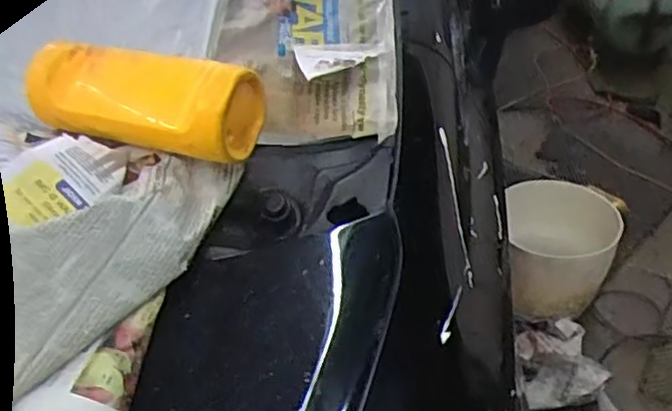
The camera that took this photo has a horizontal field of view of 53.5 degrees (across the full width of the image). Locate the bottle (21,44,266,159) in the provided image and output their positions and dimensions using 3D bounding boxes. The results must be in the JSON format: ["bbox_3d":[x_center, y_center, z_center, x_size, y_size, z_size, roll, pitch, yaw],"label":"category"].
[{"bbox_3d":[-0.168,-0.091,0.580,0.195,0.067,0.068,10,37,18],"label":"bottle"}]

